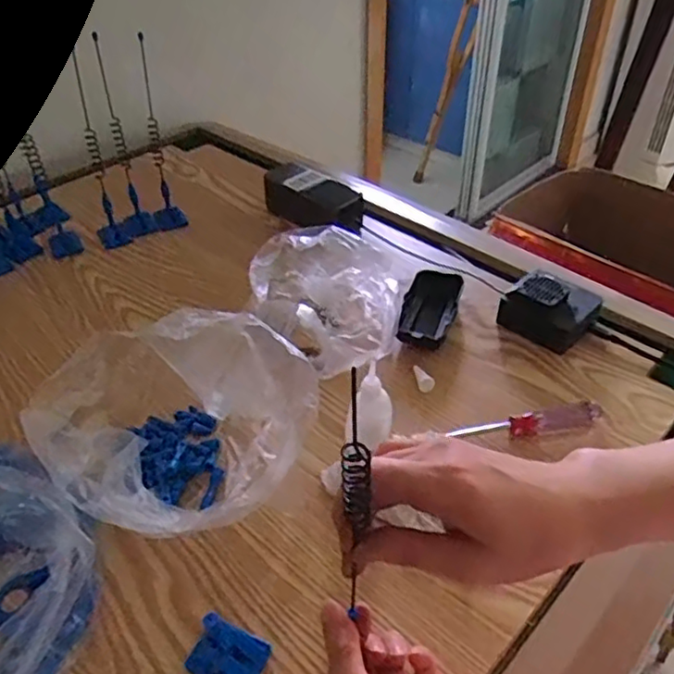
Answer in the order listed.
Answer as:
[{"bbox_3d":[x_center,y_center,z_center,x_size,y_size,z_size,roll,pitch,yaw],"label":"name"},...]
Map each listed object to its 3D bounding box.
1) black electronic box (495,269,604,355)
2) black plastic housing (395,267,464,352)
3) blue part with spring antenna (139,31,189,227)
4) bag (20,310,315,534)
[{"bbox_3d":[0.209,-0.026,0.626,0.084,0.048,0.057,27,48,29],"label":"black electronic box"},{"bbox_3d":[0.093,-0.028,0.640,0.052,0.022,0.113,9,41,12],"label":"black plastic housing"},{"bbox_3d":[-0.220,-0.243,0.768,0.041,0.221,0.012,-8,16,-7],"label":"blue part with spring antenna"},{"bbox_3d":[-0.118,0.069,0.472,0.173,0.110,0.163,-1,40,1],"label":"bag"}]

